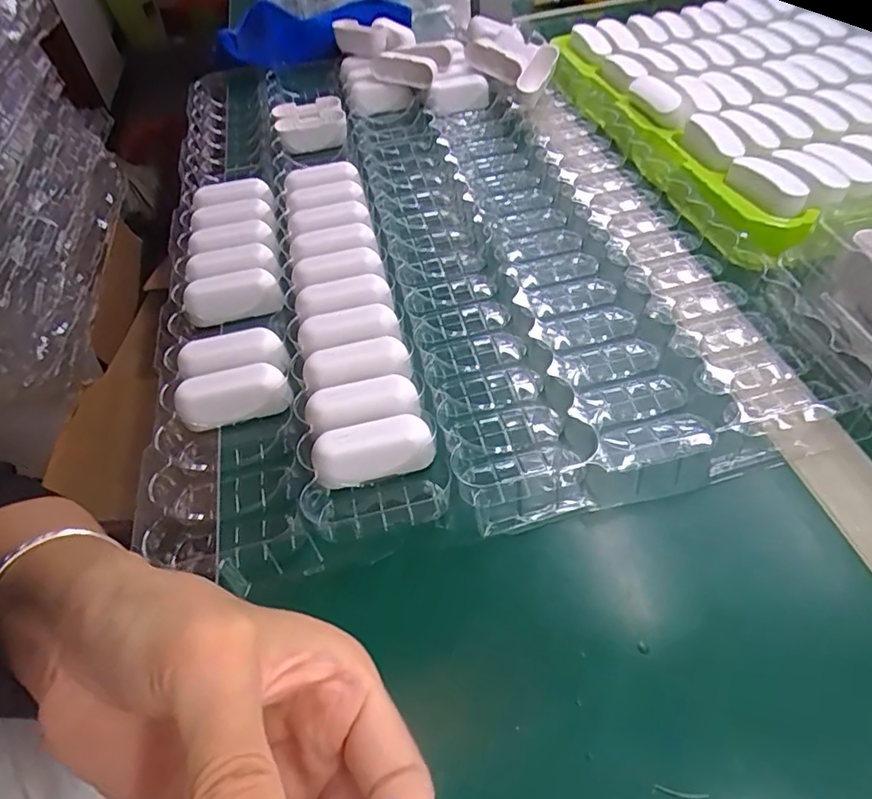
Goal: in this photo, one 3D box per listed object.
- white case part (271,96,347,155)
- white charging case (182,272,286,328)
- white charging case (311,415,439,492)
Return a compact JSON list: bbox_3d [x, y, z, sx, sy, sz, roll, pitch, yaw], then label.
[{"bbox_3d":[-0.121,-0.266,0.534,0.064,0.027,0.073,-14,51,-7],"label":"white case part"},{"bbox_3d":[-0.140,-0.068,0.379,0.064,0.024,0.025,-14,51,-7],"label":"white charging case"},{"bbox_3d":[-0.033,0.029,0.294,0.061,0.033,0.021,-11,51,-4],"label":"white charging case"}]

